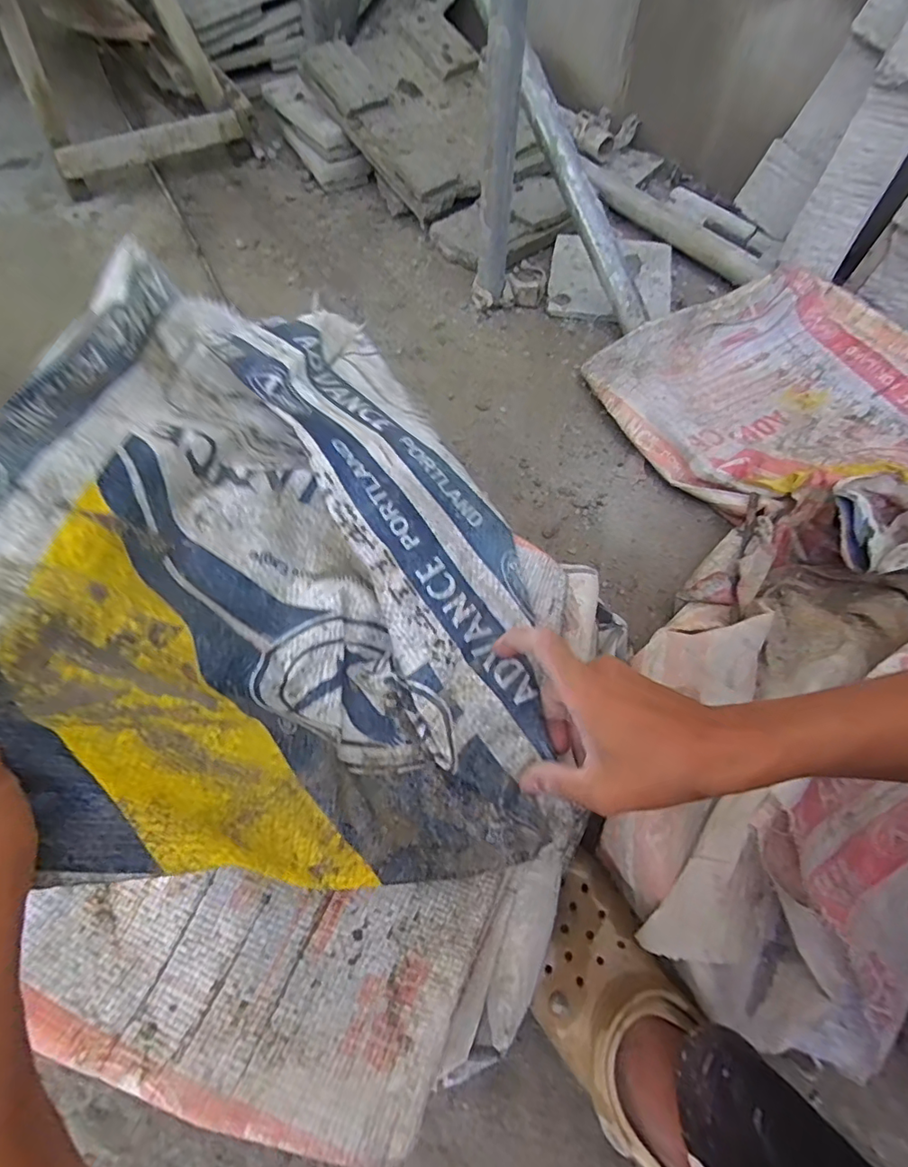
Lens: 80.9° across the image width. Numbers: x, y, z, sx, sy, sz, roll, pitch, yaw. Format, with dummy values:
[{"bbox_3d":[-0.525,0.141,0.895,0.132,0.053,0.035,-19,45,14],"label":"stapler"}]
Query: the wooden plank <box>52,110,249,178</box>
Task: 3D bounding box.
[{"bbox_3d":[-0.616,-0.904,1.092,0.364,0.053,0.038,-30,63,-17],"label":"wooden plank"}]

